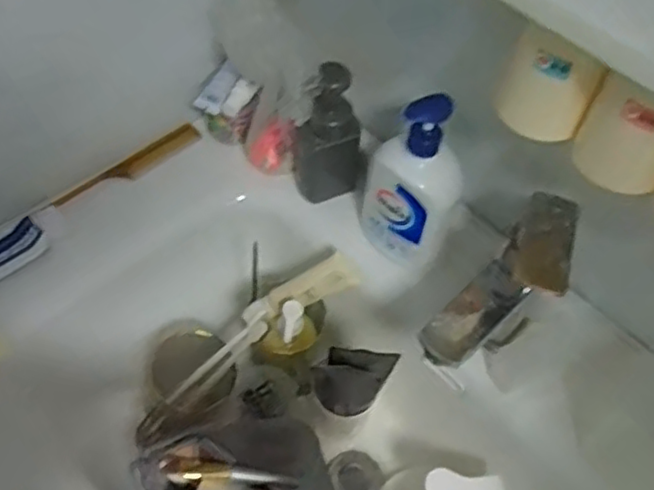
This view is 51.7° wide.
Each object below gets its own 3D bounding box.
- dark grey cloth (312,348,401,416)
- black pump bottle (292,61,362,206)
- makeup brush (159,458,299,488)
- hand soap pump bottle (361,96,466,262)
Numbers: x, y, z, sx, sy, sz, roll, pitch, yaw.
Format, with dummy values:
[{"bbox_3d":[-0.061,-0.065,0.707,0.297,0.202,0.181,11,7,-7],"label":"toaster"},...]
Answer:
[{"bbox_3d":[0.020,0.122,0.587,0.064,0.114,0.009,2,54,-5],"label":"dark grey cloth"},{"bbox_3d":[0.002,-0.114,0.685,0.067,0.157,0.049,-10,55,-13],"label":"black pump bottle"},{"bbox_3d":[-0.092,0.217,0.640,0.126,0.018,0.020,5,53,-2],"label":"makeup brush"},{"bbox_3d":[0.078,-0.052,0.632,0.085,0.197,0.059,13,53,4],"label":"hand soap pump bottle"}]

